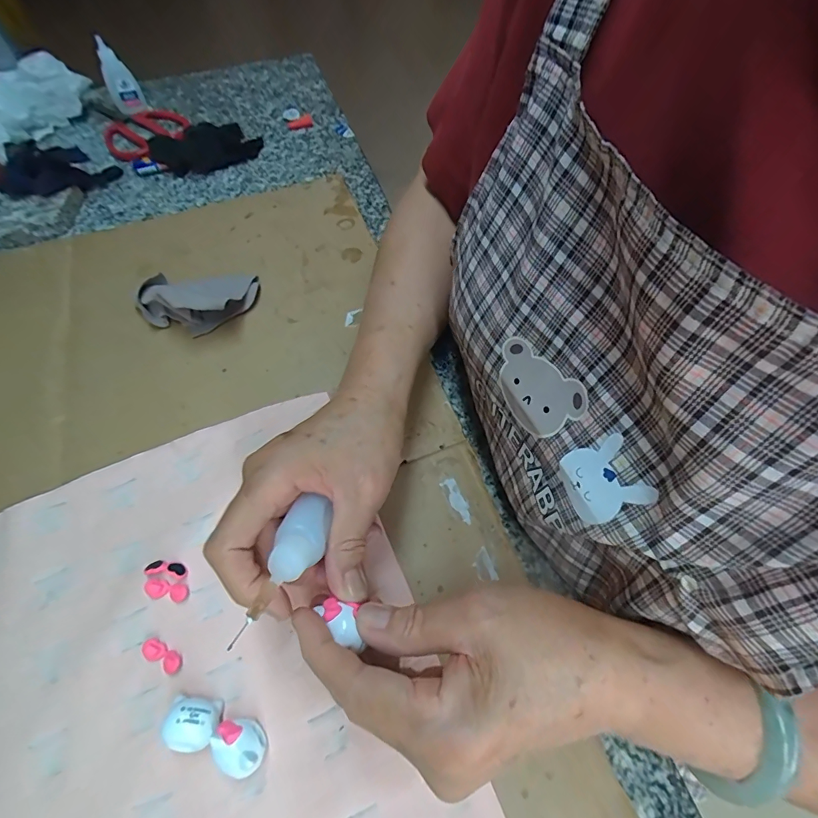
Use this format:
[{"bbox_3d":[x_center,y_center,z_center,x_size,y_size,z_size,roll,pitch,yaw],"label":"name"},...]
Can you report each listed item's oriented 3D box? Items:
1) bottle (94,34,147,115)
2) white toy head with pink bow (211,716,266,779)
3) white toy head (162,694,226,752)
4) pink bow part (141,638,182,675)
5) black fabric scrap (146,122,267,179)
[{"bbox_3d":[-0.344,-0.392,0.499,0.032,0.074,0.022,-29,64,-15],"label":"bottle"},{"bbox_3d":[-0.082,0.164,0.207,0.020,0.020,0.025,-34,66,-18],"label":"white toy head with pink bow"},{"bbox_3d":[-0.107,0.156,0.211,0.025,0.022,0.020,7,61,4],"label":"white toy head"},{"bbox_3d":[-0.136,0.135,0.232,0.025,0.006,0.010,23,63,13],"label":"pink bow part"},{"bbox_3d":[-0.226,-0.293,0.467,0.117,0.034,0.058,-21,63,-12],"label":"black fabric scrap"}]

